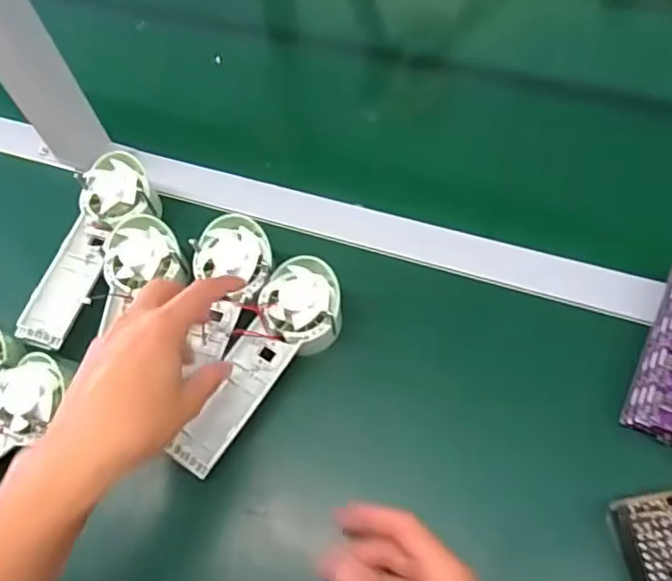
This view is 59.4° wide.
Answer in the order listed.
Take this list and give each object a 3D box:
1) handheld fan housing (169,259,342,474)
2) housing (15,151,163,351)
[{"bbox_3d":[-0.054,0.055,0.441,0.061,0.033,0.176,25,67,16],"label":"handheld fan housing"},{"bbox_3d":[-0.208,-0.034,0.504,0.063,0.047,0.178,10,63,9],"label":"housing"}]

